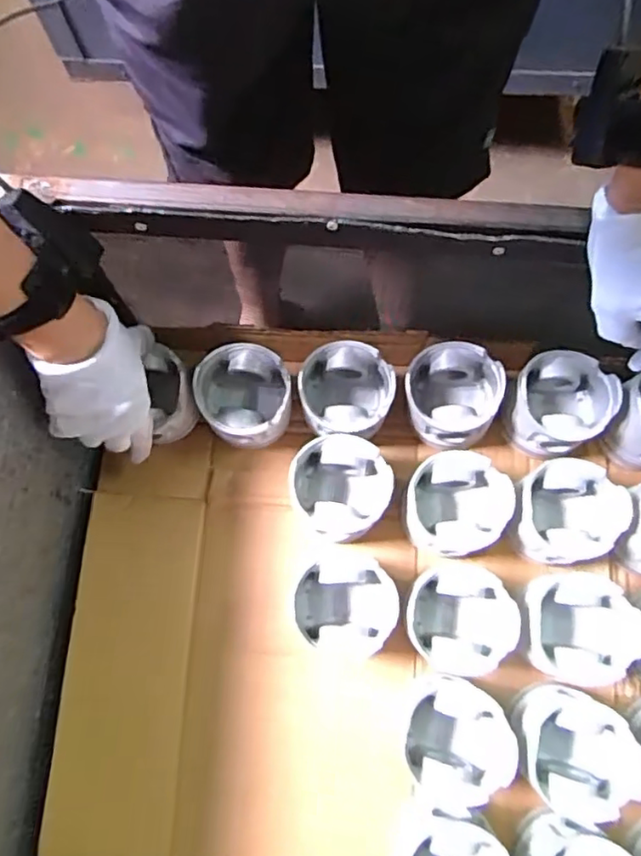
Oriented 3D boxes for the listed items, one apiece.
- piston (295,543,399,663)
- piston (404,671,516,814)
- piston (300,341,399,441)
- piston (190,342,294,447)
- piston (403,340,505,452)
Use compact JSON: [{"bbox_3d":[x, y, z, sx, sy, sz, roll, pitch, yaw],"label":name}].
[{"bbox_3d":[0.023,0.168,0.576,0.092,0.070,0.095,0,74,0],"label":"piston"},{"bbox_3d":[0.117,0.282,0.543,0.095,0.083,0.089,0,74,0],"label":"piston"},{"bbox_3d":[0.026,-0.034,0.624,0.094,0.067,0.095,11,74,3],"label":"piston"},{"bbox_3d":[-0.076,-0.032,0.617,0.090,0.073,0.093,0,74,0],"label":"piston"},{"bbox_3d":[0.133,-0.035,0.618,0.096,0.061,0.092,20,75,6],"label":"piston"}]

